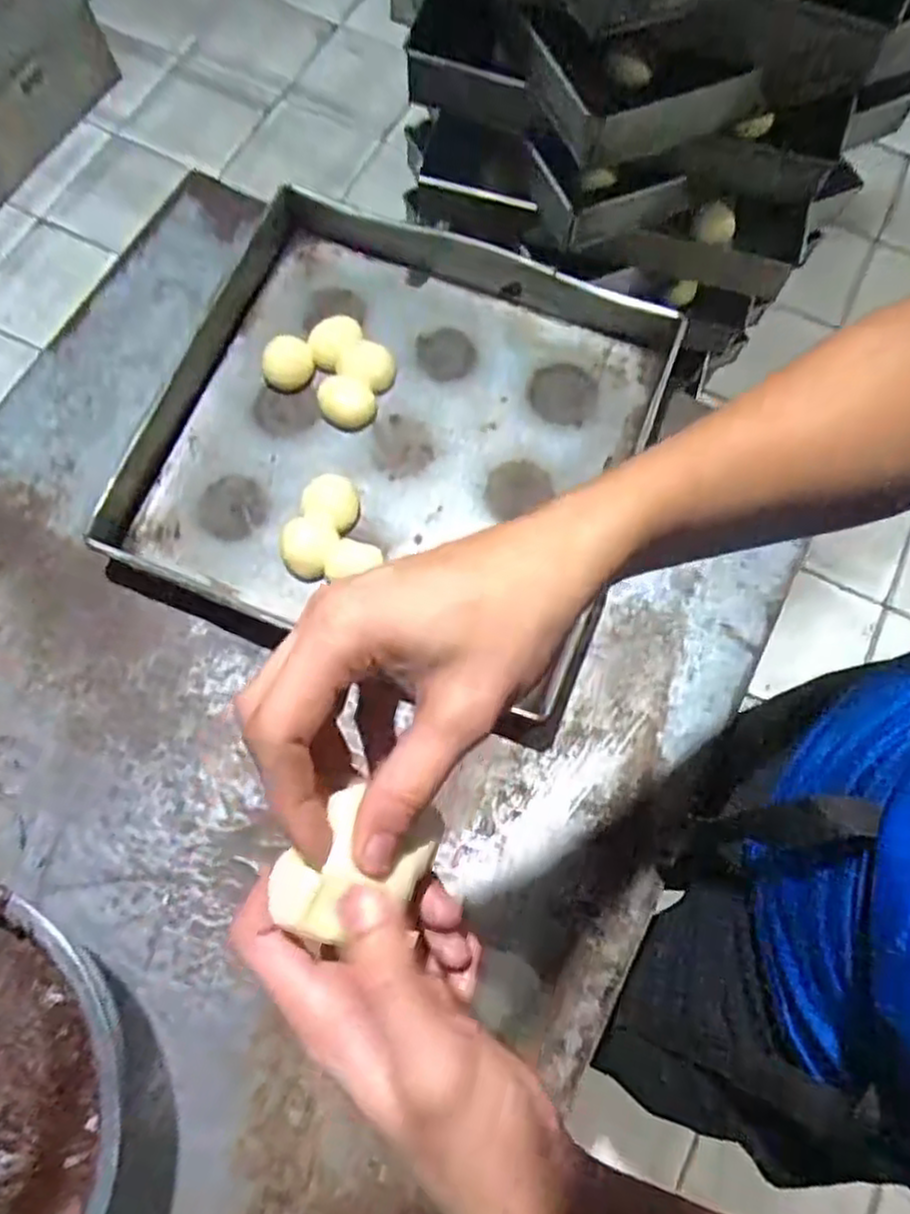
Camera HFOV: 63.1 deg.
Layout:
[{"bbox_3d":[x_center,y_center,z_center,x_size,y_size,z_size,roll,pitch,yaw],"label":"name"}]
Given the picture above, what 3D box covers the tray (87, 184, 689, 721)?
[{"bbox_3d":[-0.065,-0.176,0.753,0.487,0.052,0.464,17,74,7],"label":"tray"}]

